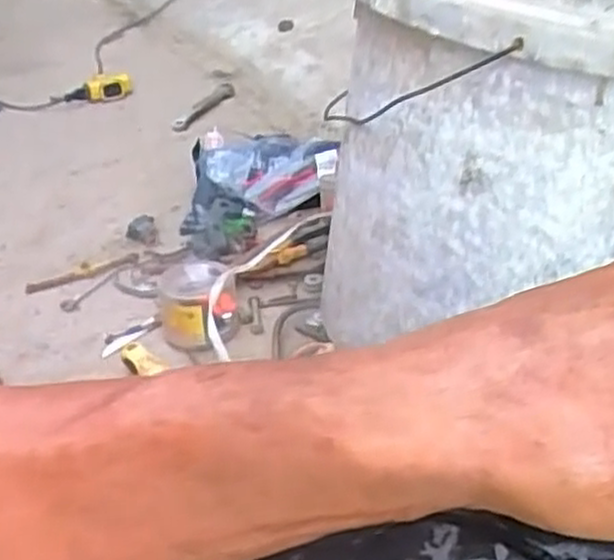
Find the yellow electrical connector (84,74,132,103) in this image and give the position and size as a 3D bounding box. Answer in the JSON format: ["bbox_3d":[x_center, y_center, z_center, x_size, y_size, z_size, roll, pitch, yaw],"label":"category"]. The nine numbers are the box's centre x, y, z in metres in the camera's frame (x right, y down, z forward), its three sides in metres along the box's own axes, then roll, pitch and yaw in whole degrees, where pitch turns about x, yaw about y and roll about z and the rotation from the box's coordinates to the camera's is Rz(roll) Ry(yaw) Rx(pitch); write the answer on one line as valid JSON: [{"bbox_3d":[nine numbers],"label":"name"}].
[{"bbox_3d":[-0.388,-0.371,1.550,0.091,0.056,0.029,-9,33,-3],"label":"yellow electrical connector"}]

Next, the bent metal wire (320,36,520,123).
[{"bbox_3d":[0.070,-0.135,0.563,0.023,0.027,0.195,-29,14,-32],"label":"bent metal wire"}]

